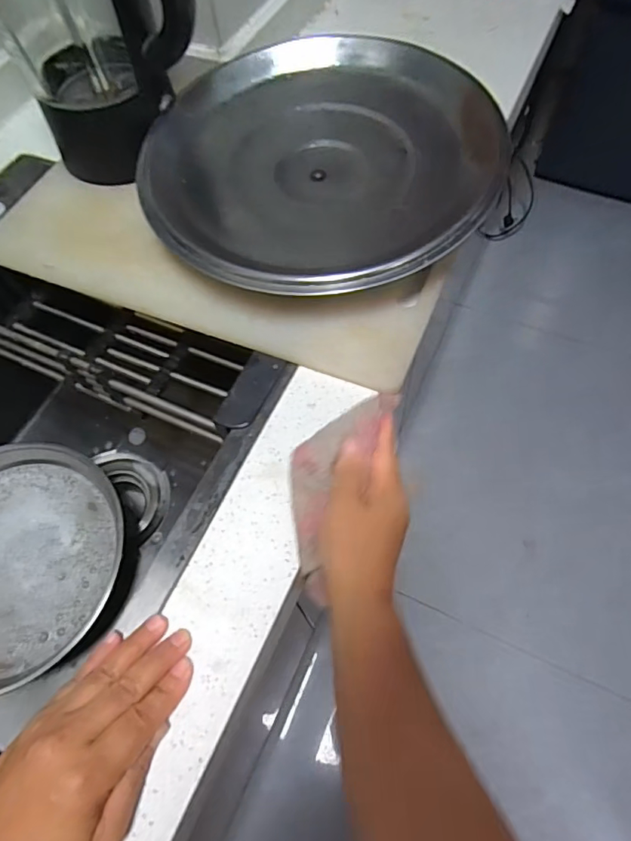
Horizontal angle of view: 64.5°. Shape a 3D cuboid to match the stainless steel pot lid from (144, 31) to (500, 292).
[{"bbox_3d":[0.003,-0.257,0.483,0.329,0.058,0.305,-2,62,3],"label":"stainless steel pot lid"}]

